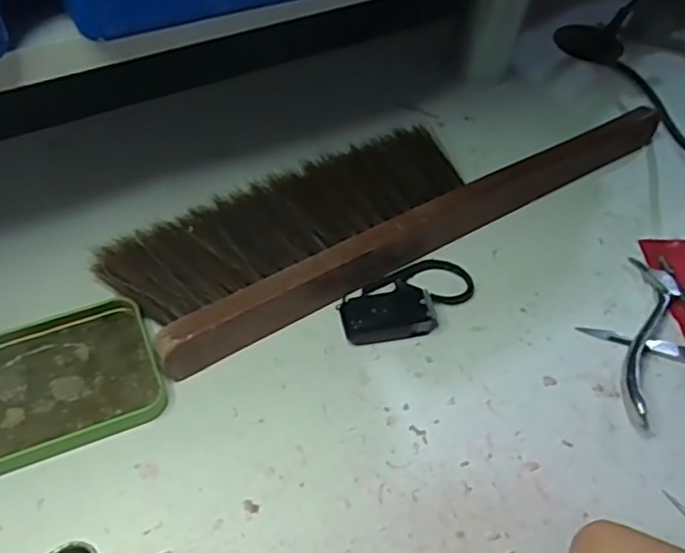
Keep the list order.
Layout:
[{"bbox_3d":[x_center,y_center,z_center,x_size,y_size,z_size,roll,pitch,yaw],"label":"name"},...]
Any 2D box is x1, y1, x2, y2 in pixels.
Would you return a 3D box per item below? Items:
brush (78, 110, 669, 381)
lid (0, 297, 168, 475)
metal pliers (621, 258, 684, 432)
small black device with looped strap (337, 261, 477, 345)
[{"bbox_3d":[0.039,-0.056,0.385,0.350,0.030,0.091,-28,56,-25],"label":"brush"},{"bbox_3d":[-0.139,0.049,0.296,0.098,0.008,0.074,-18,53,-19],"label":"lid"},{"bbox_3d":[0.187,0.028,0.336,0.107,0.013,0.104,-1,49,-5],"label":"metal pliers"},{"bbox_3d":[0.035,0.012,0.336,0.079,0.017,0.039,-26,55,-24],"label":"small black device with looped strap"}]

